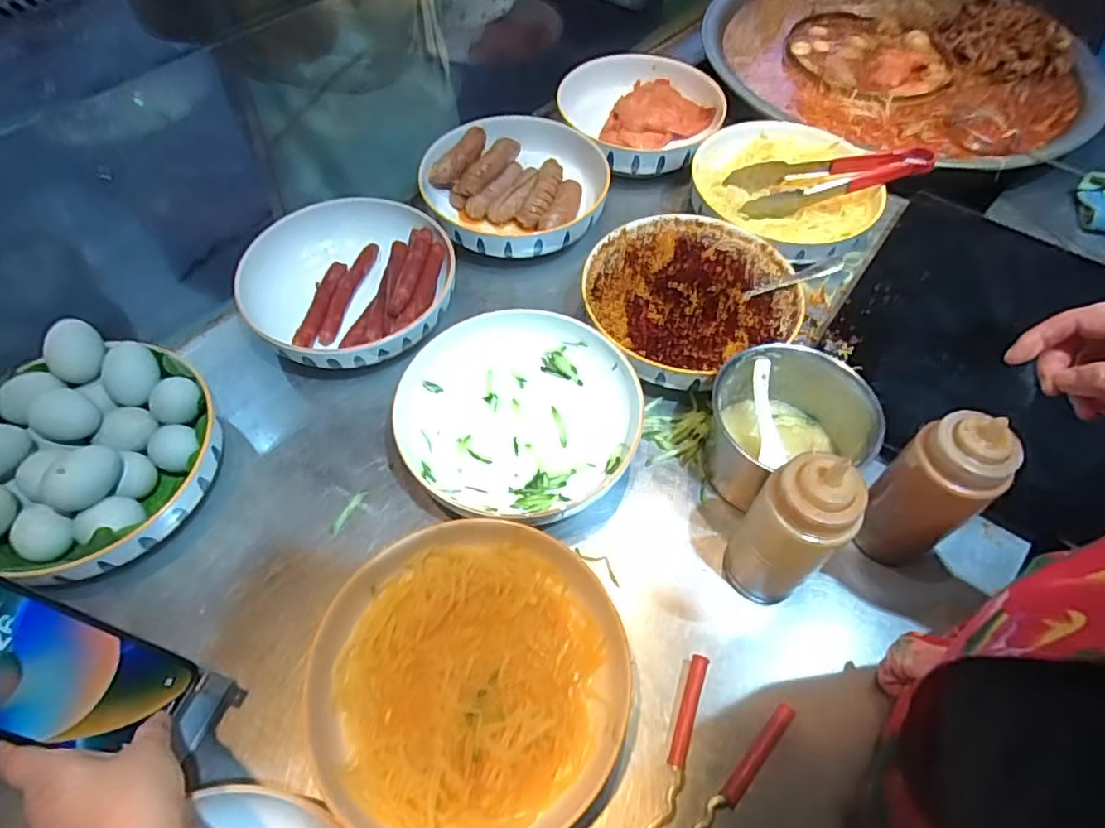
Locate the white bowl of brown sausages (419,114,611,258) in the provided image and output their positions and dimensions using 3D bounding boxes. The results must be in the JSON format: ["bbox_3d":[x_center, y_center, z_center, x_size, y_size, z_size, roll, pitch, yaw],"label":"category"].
[{"bbox_3d":[-0.050,-0.275,0.761,0.217,0.062,0.211,0,59,-1],"label":"white bowl of brown sausages"}]

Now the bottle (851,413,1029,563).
[{"bbox_3d":[0.293,0.062,0.478,0.052,0.153,0.071,7,59,3],"label":"bottle"}]

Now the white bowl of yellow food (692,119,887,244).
[{"bbox_3d":[0.288,-0.282,0.770,0.214,0.051,0.205,0,59,-1],"label":"white bowl of yellow food"}]

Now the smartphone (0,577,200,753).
[{"bbox_3d":[-0.308,0.165,0.382,0.007,0.145,0.074,-13,44,44],"label":"smartphone"}]

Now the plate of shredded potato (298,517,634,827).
[{"bbox_3d":[-0.057,0.197,0.456,0.217,0.064,0.218,0,59,-1],"label":"plate of shredded potato"}]

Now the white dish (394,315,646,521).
[{"bbox_3d":[-0.033,0.004,0.589,0.217,0.062,0.208,0,59,-1],"label":"white dish"}]

